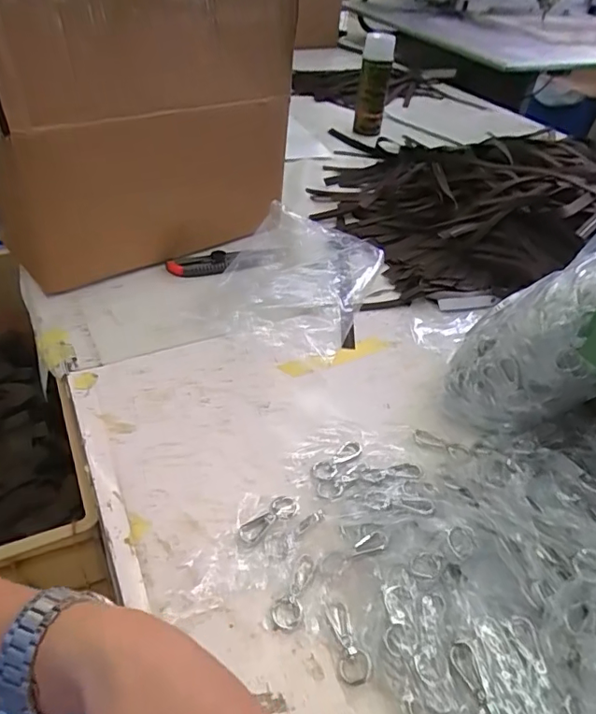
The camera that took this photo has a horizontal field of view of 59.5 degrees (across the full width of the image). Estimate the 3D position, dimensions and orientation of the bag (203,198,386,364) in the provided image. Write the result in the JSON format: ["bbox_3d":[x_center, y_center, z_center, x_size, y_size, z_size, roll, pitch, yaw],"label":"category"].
[{"bbox_3d":[-0.008,-0.102,0.684,0.194,0.041,0.261,18,43,14],"label":"bag"}]

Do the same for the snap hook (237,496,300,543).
[{"bbox_3d":[-0.023,0.134,0.434,0.057,0.007,0.021,-26,50,-30],"label":"snap hook"}]

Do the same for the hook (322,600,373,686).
[{"bbox_3d":[0.034,0.199,0.365,0.021,0.007,0.054,-9,43,-15],"label":"hook"}]

